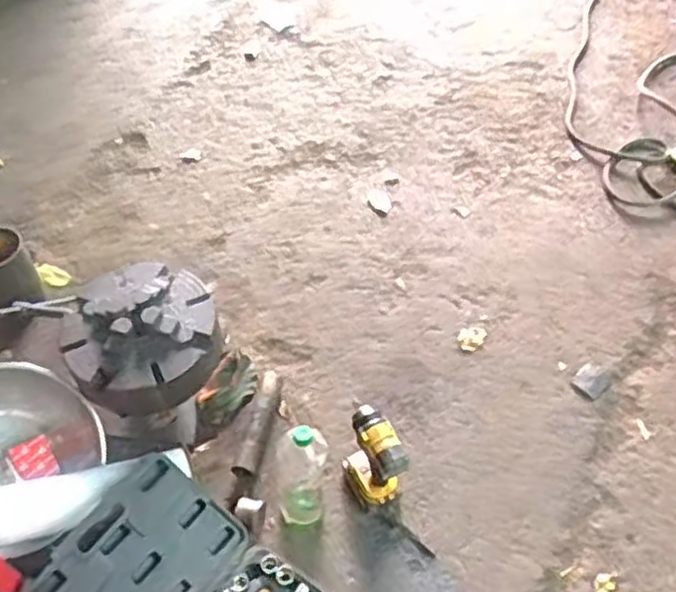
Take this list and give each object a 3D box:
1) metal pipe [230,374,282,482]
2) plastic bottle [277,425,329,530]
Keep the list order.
[{"bbox_3d":[-0.167,0.263,1.575,0.048,0.042,0.250,9,53,8],"label":"metal pipe"},{"bbox_3d":[-0.064,0.328,1.340,0.096,0.295,0.084,-8,53,-5],"label":"plastic bottle"}]

